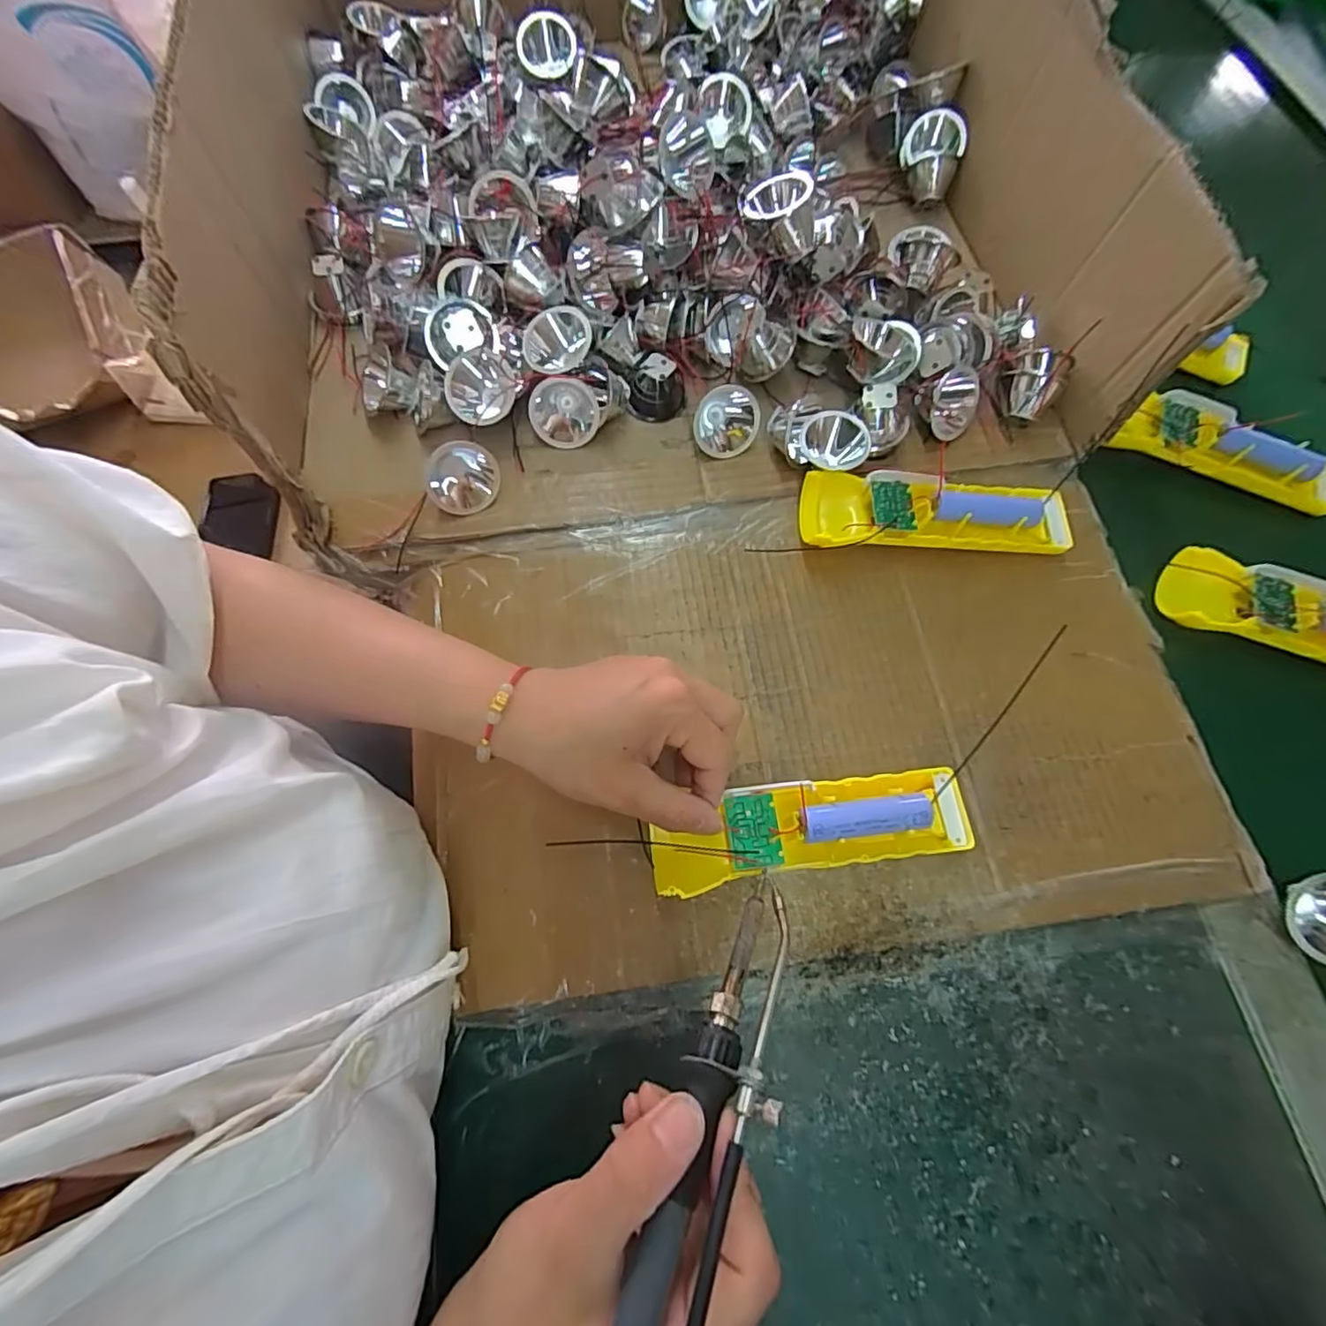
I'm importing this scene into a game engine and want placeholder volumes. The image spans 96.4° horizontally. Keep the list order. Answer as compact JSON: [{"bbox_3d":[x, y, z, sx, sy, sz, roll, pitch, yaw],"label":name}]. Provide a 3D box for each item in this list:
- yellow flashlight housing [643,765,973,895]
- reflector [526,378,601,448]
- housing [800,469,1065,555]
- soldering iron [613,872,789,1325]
[{"bbox_3d":[0.073,0.081,0.293,0.157,0.017,0.044,-9,70,-5],"label":"yellow flashlight housing"},{"bbox_3d":[-0.067,-0.170,0.398,0.045,0.044,0.026,-17,40,0],"label":"reflector"},{"bbox_3d":[0.167,-0.093,0.374,0.157,0.033,0.049,1,70,3],"label":"housing"},{"bbox_3d":[0.008,0.178,0.194,0.030,0.031,0.218,22,54,10],"label":"soldering iron"}]

